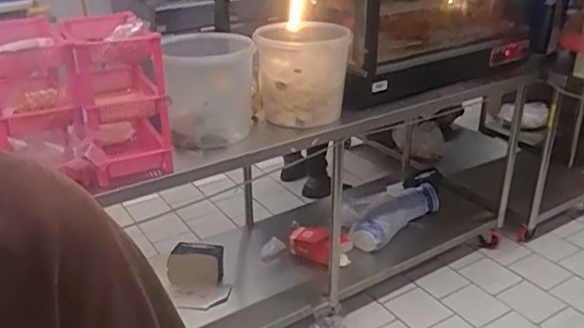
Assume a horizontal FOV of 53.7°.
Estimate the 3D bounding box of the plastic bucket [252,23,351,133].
[{"bbox_3d":[0.030,-0.249,1.650,0.255,0.259,0.281,1,25,3],"label":"plastic bucket"}]

